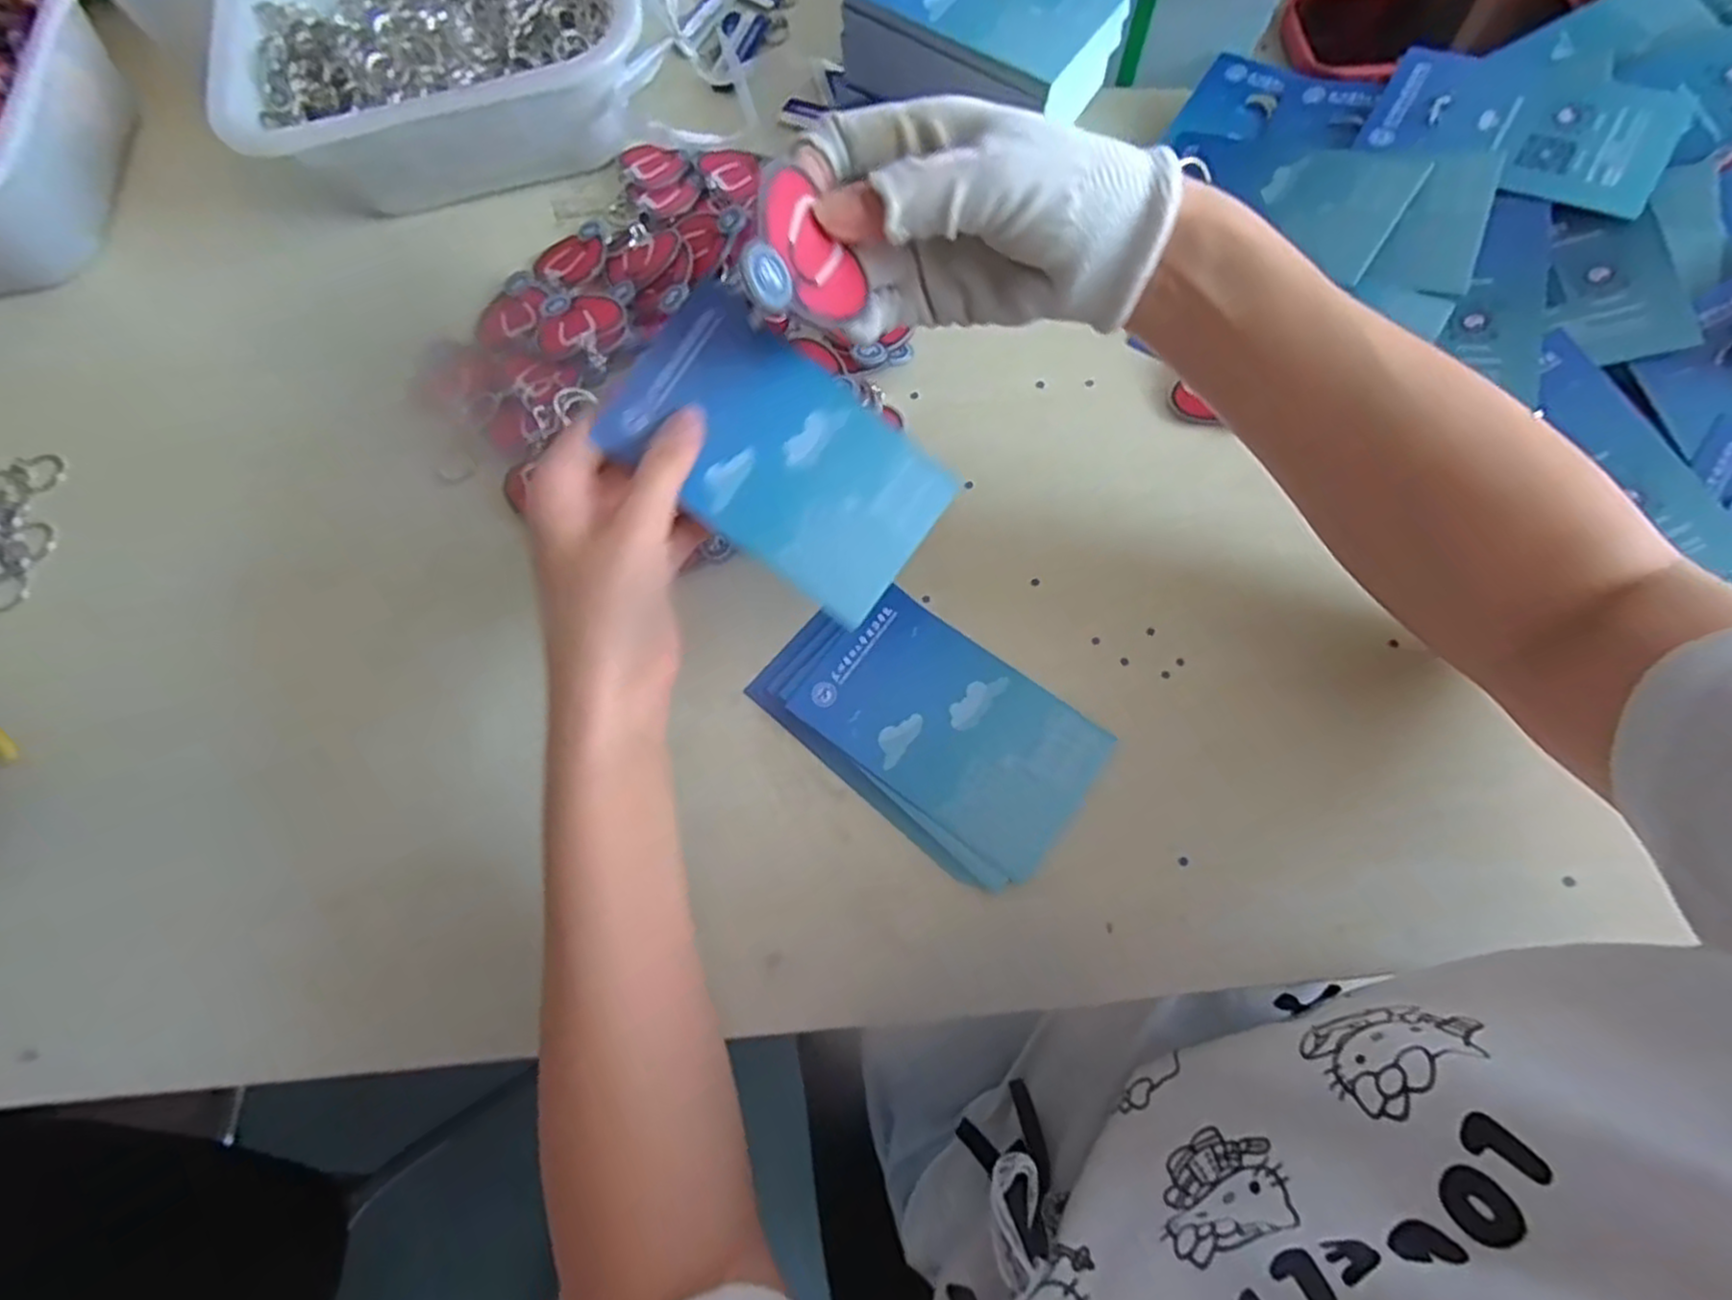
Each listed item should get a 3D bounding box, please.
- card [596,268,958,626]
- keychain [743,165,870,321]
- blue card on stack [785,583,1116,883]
[{"bbox_3d":[-0.033,-0.079,0.312,0.133,0.007,0.078,36,90,-15],"label":"card"},{"bbox_3d":[-0.018,-0.126,0.248,0.004,0.048,0.046,-3,67,42],"label":"keychain"},{"bbox_3d":[0.040,0.033,0.347,0.130,0.008,0.080,36,77,14],"label":"blue card on stack"}]

